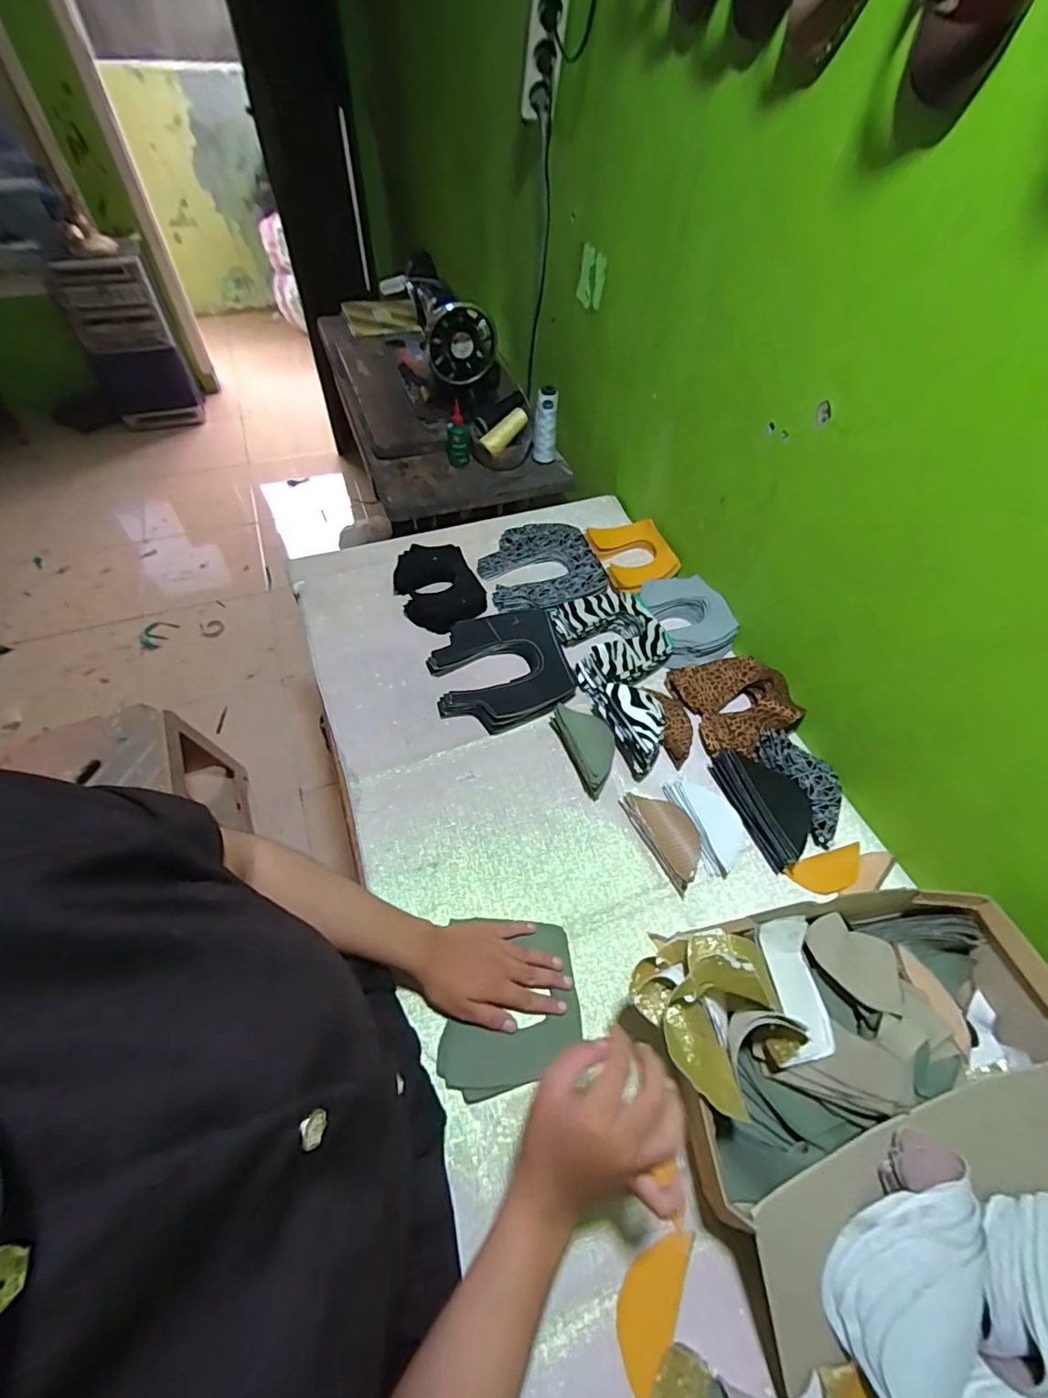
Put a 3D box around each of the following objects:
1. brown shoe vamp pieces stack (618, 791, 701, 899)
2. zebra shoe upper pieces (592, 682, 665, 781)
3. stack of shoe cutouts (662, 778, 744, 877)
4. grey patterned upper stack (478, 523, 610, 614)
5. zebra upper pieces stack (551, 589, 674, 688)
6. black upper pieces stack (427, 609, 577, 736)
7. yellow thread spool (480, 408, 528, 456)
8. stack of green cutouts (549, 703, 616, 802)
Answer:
[{"bbox_3d":[0.176,0.159,0.640,0.065,0.013,0.123,-27,60,-16],"label":"brown shoe vamp pieces stack"},{"bbox_3d":[0.143,0.028,0.695,0.062,0.056,0.132,-14,57,-13],"label":"zebra shoe upper pieces"},{"bbox_3d":[0.229,0.148,0.649,0.064,0.026,0.120,-16,58,-14],"label":"stack of shoe cutouts"},{"bbox_3d":[0.030,-0.217,0.886,0.188,0.027,0.197,-14,58,-14],"label":"grey patterned upper stack"},{"bbox_3d":[0.131,-0.092,0.787,0.144,0.041,0.168,-19,59,-17],"label":"zebra upper pieces stack"},{"bbox_3d":[-0.033,-0.045,0.759,0.190,0.029,0.184,-7,56,-9],"label":"black upper pieces stack"},{"bbox_3d":[-0.035,-0.530,1.054,0.036,0.042,0.116,40,79,24],"label":"yellow thread spool"},{"bbox_3d":[0.085,0.062,0.692,0.065,0.046,0.123,-14,58,-14],"label":"stack of green cutouts"}]

